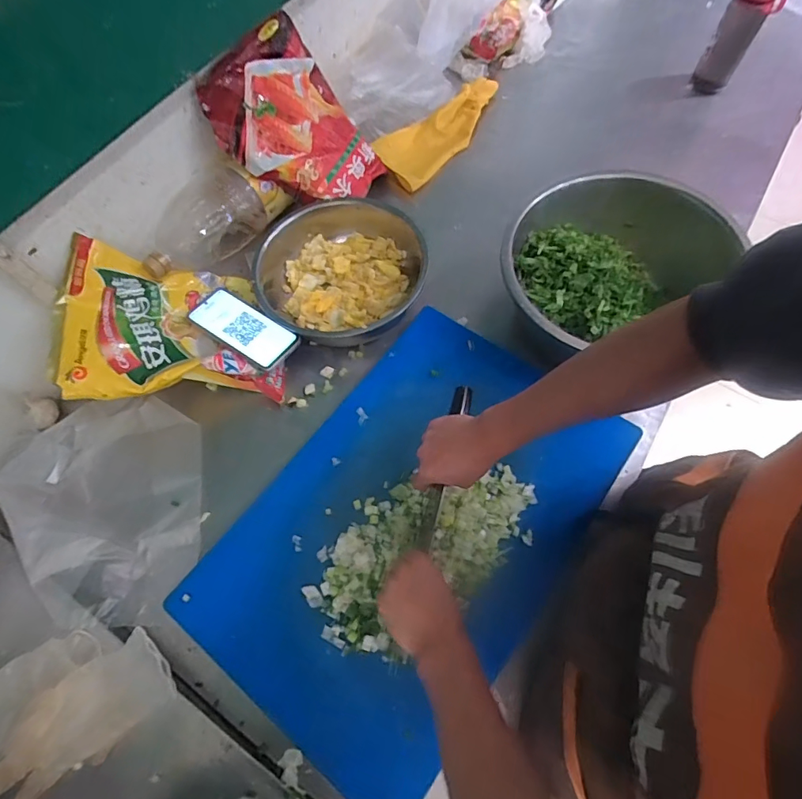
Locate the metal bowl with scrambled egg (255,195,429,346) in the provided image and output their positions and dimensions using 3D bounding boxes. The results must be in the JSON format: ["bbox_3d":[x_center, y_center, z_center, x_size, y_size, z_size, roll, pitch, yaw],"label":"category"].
[{"bbox_3d":[-0.091,-0.188,0.710,0.245,0.081,0.245,0,67,0],"label":"metal bowl with scrambled egg"}]

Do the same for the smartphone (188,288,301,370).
[{"bbox_3d":[-0.236,-0.107,0.685,0.161,0.016,0.074,35,71,14],"label":"smartphone"}]

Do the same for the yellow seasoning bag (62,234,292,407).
[{"bbox_3d":[-0.317,-0.106,0.656,0.287,0.065,0.219,2,67,-19],"label":"yellow seasoning bag"}]

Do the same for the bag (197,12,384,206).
[{"bbox_3d":[-0.151,-0.431,0.722,0.274,0.062,0.213,32,74,-24],"label":"bag"}]

